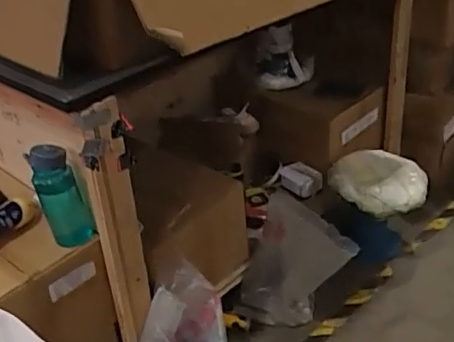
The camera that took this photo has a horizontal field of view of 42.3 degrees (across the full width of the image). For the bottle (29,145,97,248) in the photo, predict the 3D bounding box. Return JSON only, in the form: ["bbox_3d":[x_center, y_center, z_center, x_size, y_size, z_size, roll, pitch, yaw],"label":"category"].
[{"bbox_3d":[-0.332,0.059,1.193,0.094,0.222,0.073,-18,34,-17],"label":"bottle"}]

